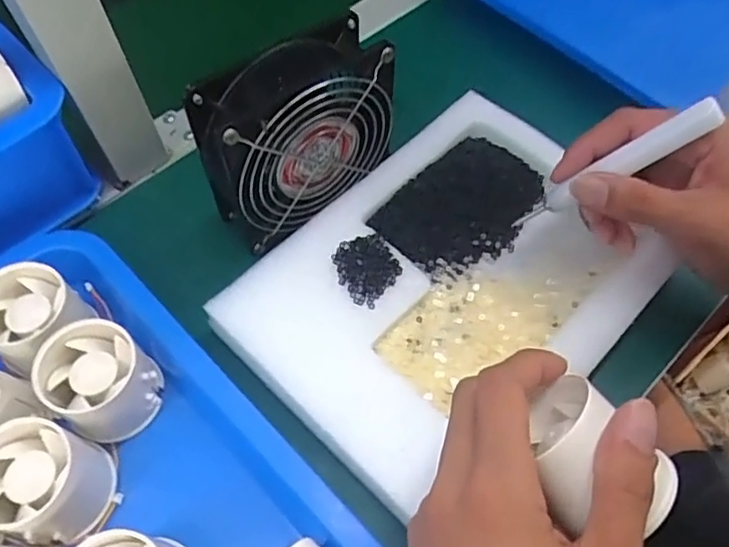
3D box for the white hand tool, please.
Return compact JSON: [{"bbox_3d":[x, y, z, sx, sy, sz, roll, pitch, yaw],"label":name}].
[{"bbox_3d":[0.135,-0.059,0.329,0.121,0.014,0.011,-33,55,29],"label":"white hand tool"}]

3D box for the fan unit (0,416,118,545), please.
[{"bbox_3d":[-0.163,0.105,0.300,0.051,0.051,0.050,16,61,10],"label":"fan unit"}]

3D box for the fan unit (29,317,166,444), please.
[{"bbox_3d":[-0.143,0.058,0.323,0.048,0.052,0.051,0,59,1],"label":"fan unit"}]

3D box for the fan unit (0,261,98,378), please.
[{"bbox_3d":[-0.190,0.025,0.338,0.049,0.041,0.053,30,64,17],"label":"fan unit"}]

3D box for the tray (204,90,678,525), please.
[{"bbox_3d":[0.051,0.003,0.362,0.239,0.030,0.181,-39,66,-20],"label":"tray"}]

